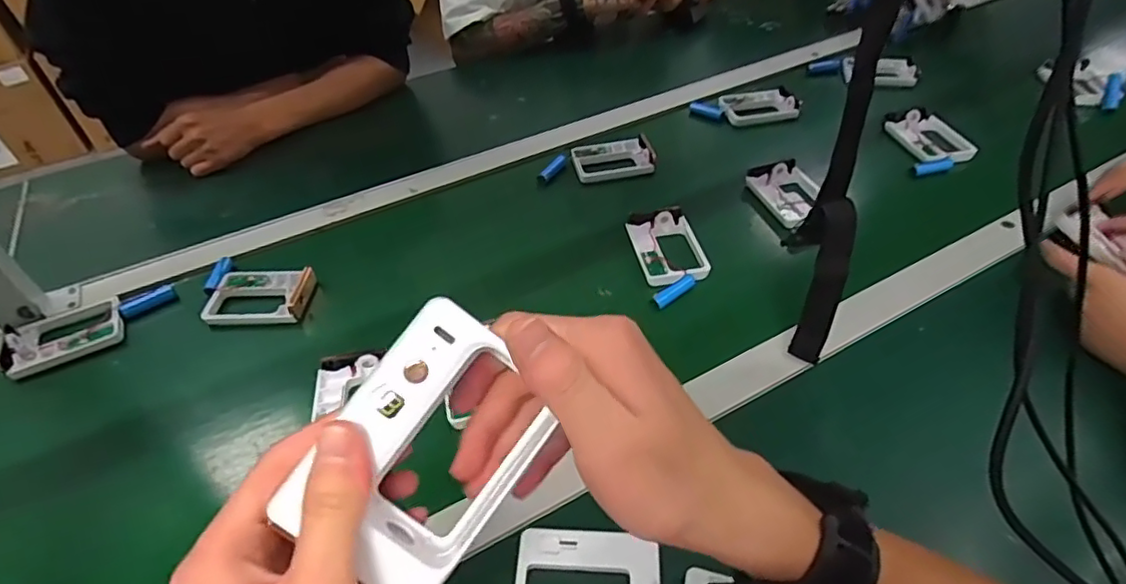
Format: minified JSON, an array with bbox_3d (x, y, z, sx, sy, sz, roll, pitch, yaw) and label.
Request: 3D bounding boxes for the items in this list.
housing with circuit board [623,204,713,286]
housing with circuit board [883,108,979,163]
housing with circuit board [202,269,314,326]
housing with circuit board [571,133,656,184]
[{"bbox_3d":[0.111,-0.050,0.633,0.069,0.017,0.103,-10,45,-7],"label":"housing with circuit board"},{"bbox_3d":[0.468,-0.200,0.770,0.071,0.018,0.117,-10,45,-7],"label":"housing with circuit board"},{"bbox_3d":[-0.311,0.004,0.619,0.099,0.026,0.067,-1,44,1],"label":"housing with circuit board"},{"bbox_3d":[0.066,-0.178,0.785,0.102,0.022,0.075,-7,44,-5],"label":"housing with circuit board"}]

